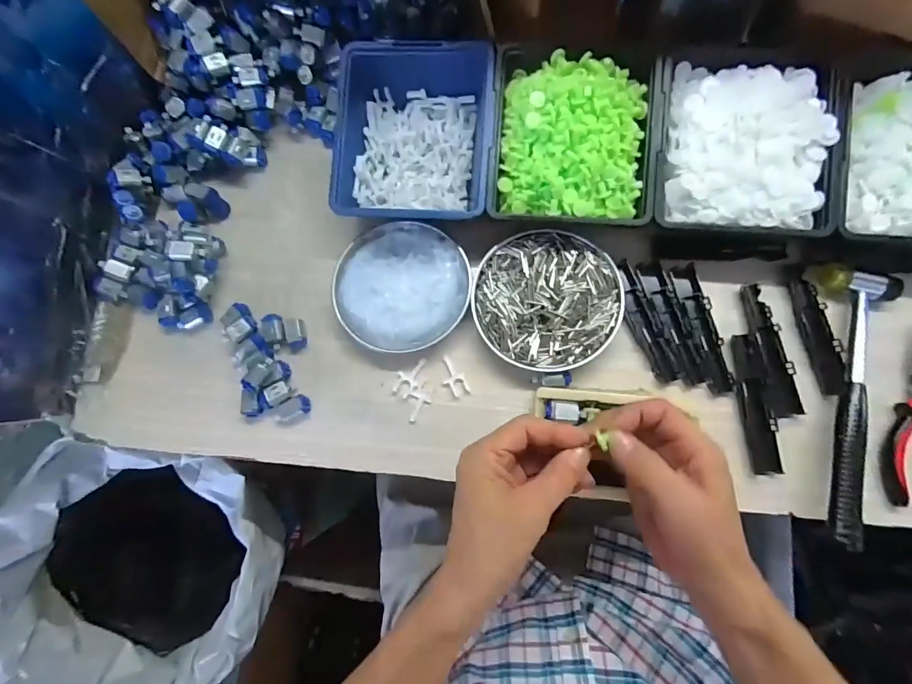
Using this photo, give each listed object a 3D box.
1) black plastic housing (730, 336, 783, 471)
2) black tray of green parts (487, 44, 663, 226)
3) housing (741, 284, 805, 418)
[{"bbox_3d":[0.263,0.053,0.377,0.025,0.010,0.119,-3,78,3],"label":"black plastic housing"},{"bbox_3d":[0.106,-0.185,0.394,0.143,0.063,0.160,4,79,5],"label":"black tray of green parts"},{"bbox_3d":[0.281,0.006,0.385,0.025,0.009,0.119,-8,78,2],"label":"housing"}]

